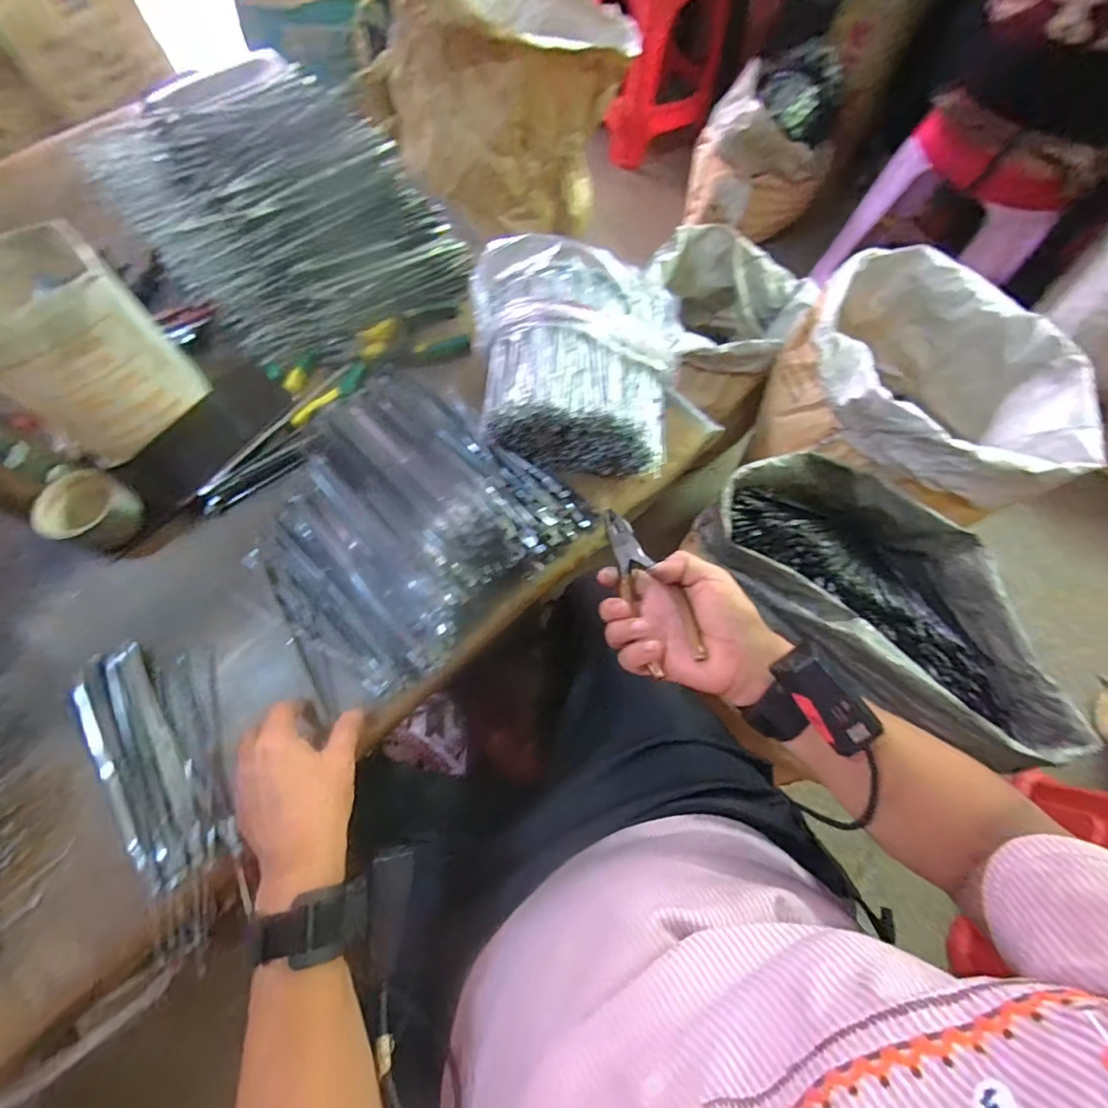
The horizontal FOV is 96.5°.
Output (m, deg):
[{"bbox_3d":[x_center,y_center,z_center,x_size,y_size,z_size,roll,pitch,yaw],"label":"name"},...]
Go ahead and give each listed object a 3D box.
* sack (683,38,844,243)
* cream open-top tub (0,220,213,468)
[{"bbox_3d":[0.567,-1.079,1.337,0.342,0.350,0.265,26,71,7],"label":"sack"},{"bbox_3d":[-0.409,-0.174,0.424,0.098,0.136,0.122,37,72,10],"label":"cream open-top tub"}]

